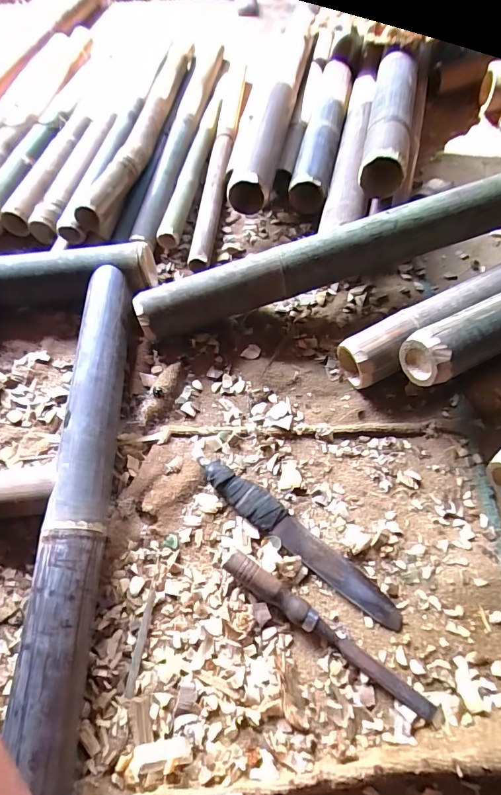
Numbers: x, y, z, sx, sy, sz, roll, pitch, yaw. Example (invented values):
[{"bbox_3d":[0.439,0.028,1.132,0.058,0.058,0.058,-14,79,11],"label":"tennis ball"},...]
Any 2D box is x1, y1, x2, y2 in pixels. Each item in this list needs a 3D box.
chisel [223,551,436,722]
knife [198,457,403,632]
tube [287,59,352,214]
[{"bbox_3d":[0.074,0.233,0.410,0.232,0.028,0.023,30,66,18],"label":"chisel"},{"bbox_3d":[0.048,0.153,0.457,0.264,0.022,0.036,35,68,20],"label":"knife"},{"bbox_3d":[0.145,-0.529,0.796,0.068,0.060,0.445,10,62,9],"label":"tube"}]

